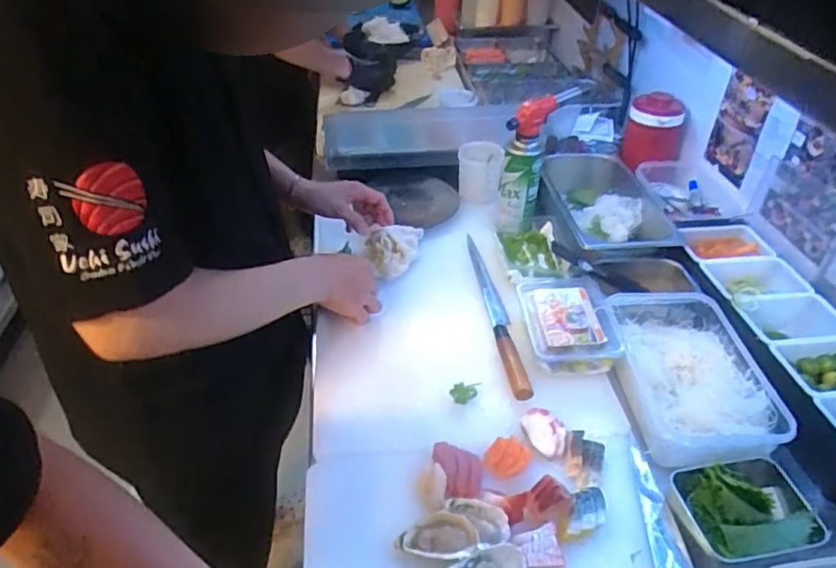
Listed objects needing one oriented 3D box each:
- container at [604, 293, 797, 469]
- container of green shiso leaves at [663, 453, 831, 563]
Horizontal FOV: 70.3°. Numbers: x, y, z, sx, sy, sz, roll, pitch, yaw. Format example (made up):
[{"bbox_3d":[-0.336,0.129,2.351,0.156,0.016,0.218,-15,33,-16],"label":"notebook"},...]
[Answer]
[{"bbox_3d":[0.355,0.118,0.783,0.171,0.043,0.269,-2,40,-5],"label":"container"},{"bbox_3d":[0.354,0.241,0.641,0.141,0.052,0.104,-6,41,-9],"label":"container of green shiso leaves"}]

